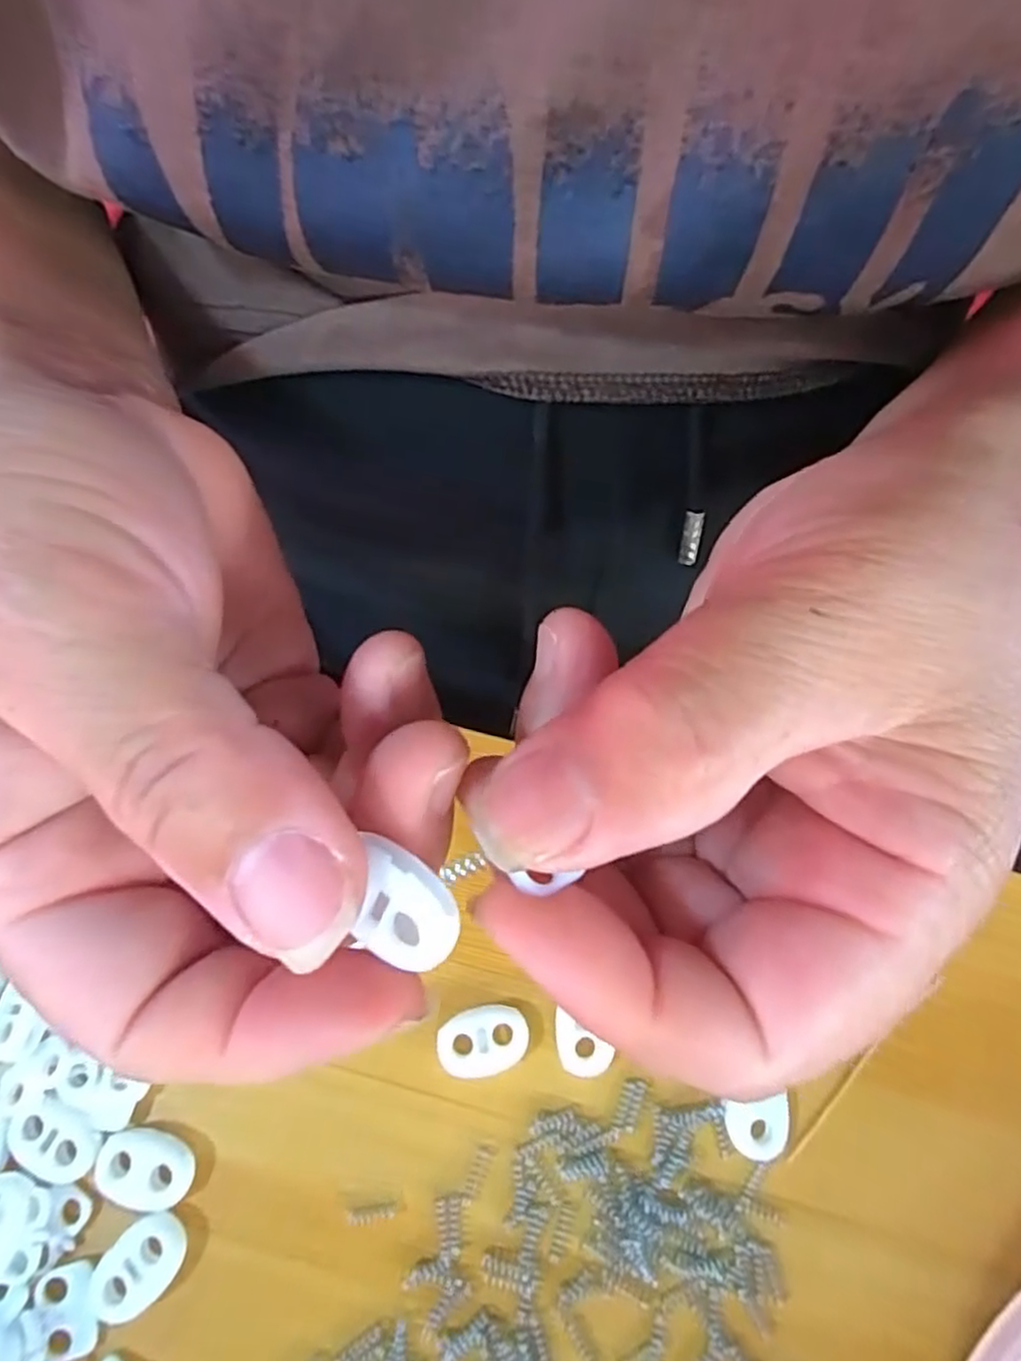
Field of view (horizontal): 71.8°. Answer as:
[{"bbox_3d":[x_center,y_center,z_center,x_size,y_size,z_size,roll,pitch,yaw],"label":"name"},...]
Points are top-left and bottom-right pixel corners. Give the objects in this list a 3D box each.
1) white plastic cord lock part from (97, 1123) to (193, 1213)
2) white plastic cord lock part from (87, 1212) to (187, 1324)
[{"bbox_3d":[-0.087,0.116,0.167,0.023,0.004,0.015,16,73,4],"label":"white plastic cord lock part"},{"bbox_3d":[-0.085,0.134,0.161,0.022,0.004,0.016,-35,76,-11],"label":"white plastic cord lock part"}]

